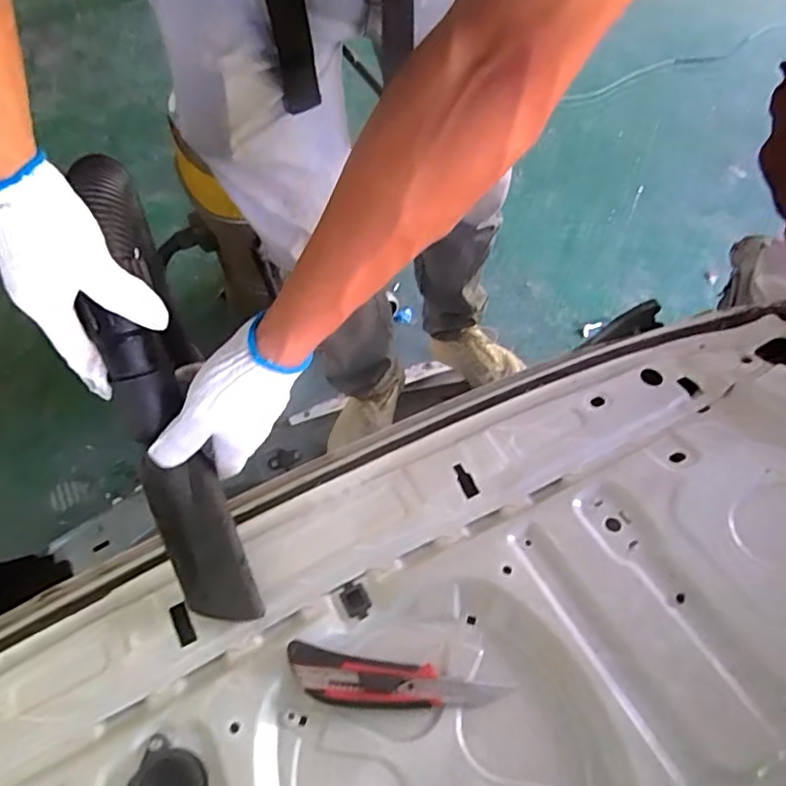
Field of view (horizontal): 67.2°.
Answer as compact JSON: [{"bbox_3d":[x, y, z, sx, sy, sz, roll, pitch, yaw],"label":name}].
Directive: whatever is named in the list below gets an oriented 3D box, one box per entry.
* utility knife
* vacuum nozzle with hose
[{"bbox_3d":[0.000,0.245,0.493,0.176,0.021,0.039,7,61,5],"label":"utility knife"},{"bbox_3d":[-0.188,0.013,0.486,0.062,0.074,0.399,-12,102,-6],"label":"vacuum nozzle with hose"}]

